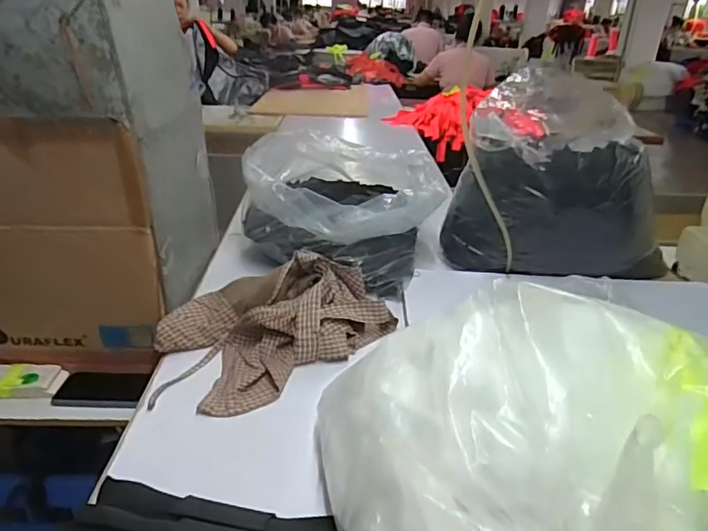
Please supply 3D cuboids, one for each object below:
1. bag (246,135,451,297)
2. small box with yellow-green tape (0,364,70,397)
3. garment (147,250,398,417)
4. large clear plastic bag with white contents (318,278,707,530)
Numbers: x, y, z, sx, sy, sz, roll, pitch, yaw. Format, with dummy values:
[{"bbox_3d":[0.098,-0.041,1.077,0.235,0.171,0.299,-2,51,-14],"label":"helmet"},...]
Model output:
[{"bbox_3d":[-0.020,-0.136,1.128,0.393,0.208,0.324,10,27,16],"label":"bag"},{"bbox_3d":[-0.543,0.189,0.875,0.122,0.031,0.062,1,26,-1],"label":"small box with yellow-green tape"},{"bbox_3d":[-0.143,0.089,0.852,0.367,0.105,0.233,-20,33,-37],"label":"garment"},{"bbox_3d":[0.177,0.180,0.498,0.338,0.256,0.436,-11,28,-24],"label":"large clear plastic bag with white contents"}]

